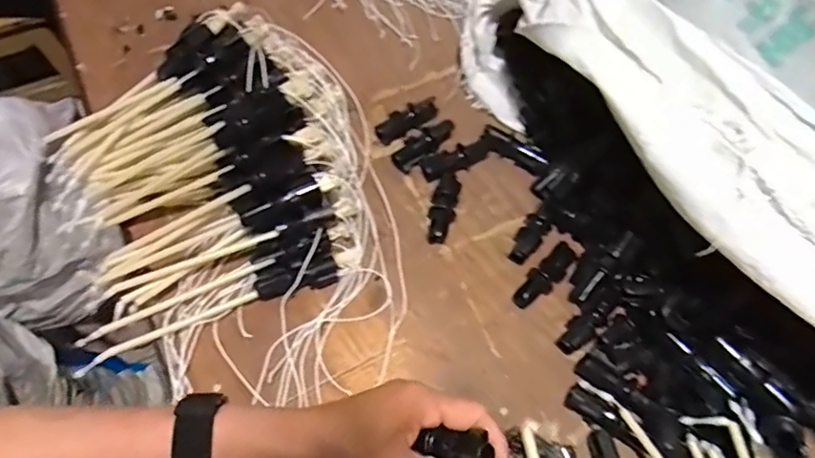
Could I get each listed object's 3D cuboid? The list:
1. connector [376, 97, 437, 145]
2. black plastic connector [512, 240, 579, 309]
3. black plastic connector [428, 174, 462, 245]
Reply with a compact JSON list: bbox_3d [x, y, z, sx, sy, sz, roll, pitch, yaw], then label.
[{"bbox_3d":[0.000,-0.104,0.545,0.067,0.024,0.018,-30,69,-16],"label":"connector"},{"bbox_3d":[0.119,0.040,0.486,0.023,0.019,0.067,41,68,16],"label":"black plastic connector"},{"bbox_3d":[0.033,-0.019,0.505,0.023,0.015,0.067,13,64,3],"label":"black plastic connector"}]

